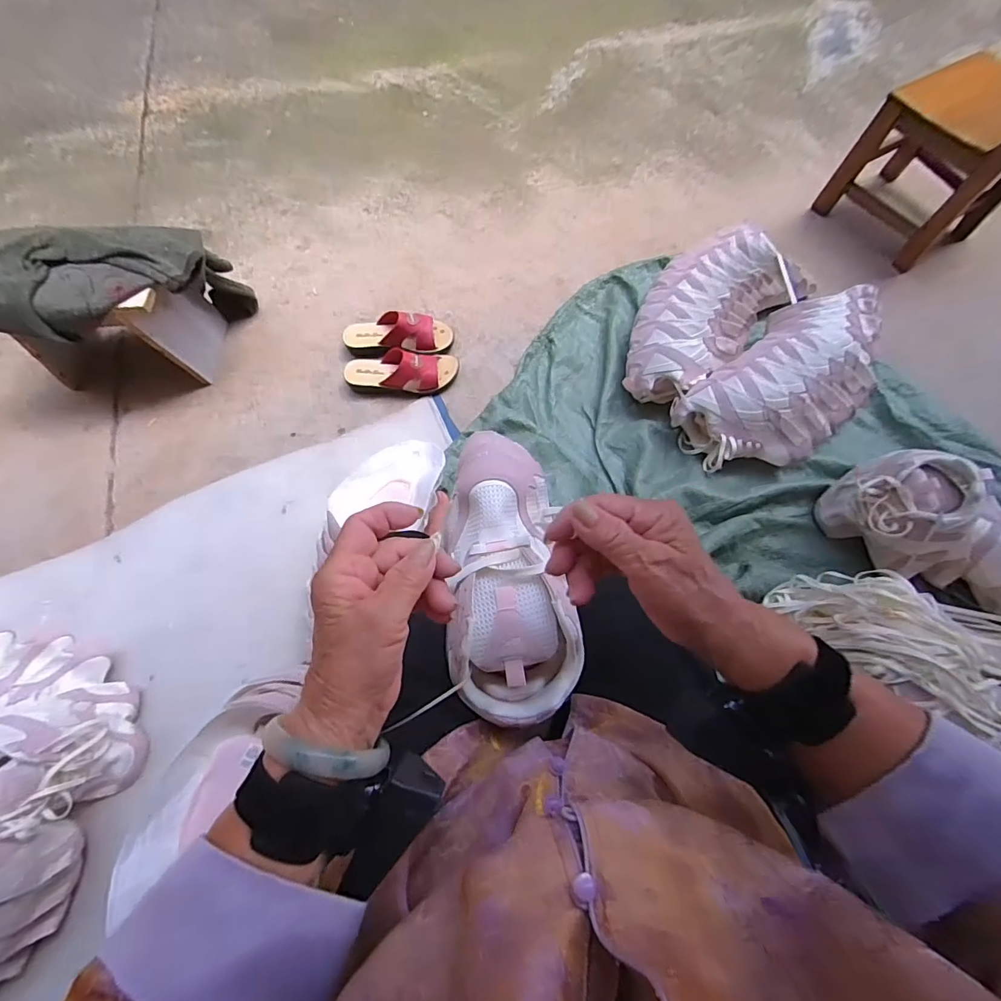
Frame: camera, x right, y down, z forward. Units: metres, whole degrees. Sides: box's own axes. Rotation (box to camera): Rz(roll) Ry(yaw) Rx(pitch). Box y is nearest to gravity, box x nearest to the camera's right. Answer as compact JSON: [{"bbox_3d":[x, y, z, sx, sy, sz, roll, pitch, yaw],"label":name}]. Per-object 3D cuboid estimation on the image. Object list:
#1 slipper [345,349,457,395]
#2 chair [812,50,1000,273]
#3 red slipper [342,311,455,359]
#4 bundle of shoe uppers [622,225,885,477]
[{"bbox_3d":[-0.202,-0.263,0.958,0.228,0.077,0.081,-5,67,-2],"label":"slipper"},{"bbox_3d":[0.999,-0.808,0.982,0.298,0.461,0.283,-30,75,-9],"label":"chair"},{"bbox_3d":[-0.217,-0.354,0.997,0.229,0.078,0.095,-7,67,-3],"label":"red slipper"},{"bbox_3d":[0.497,-0.308,0.948,0.483,0.137,0.447,0,66,0],"label":"bundle of shoe uppers"}]

